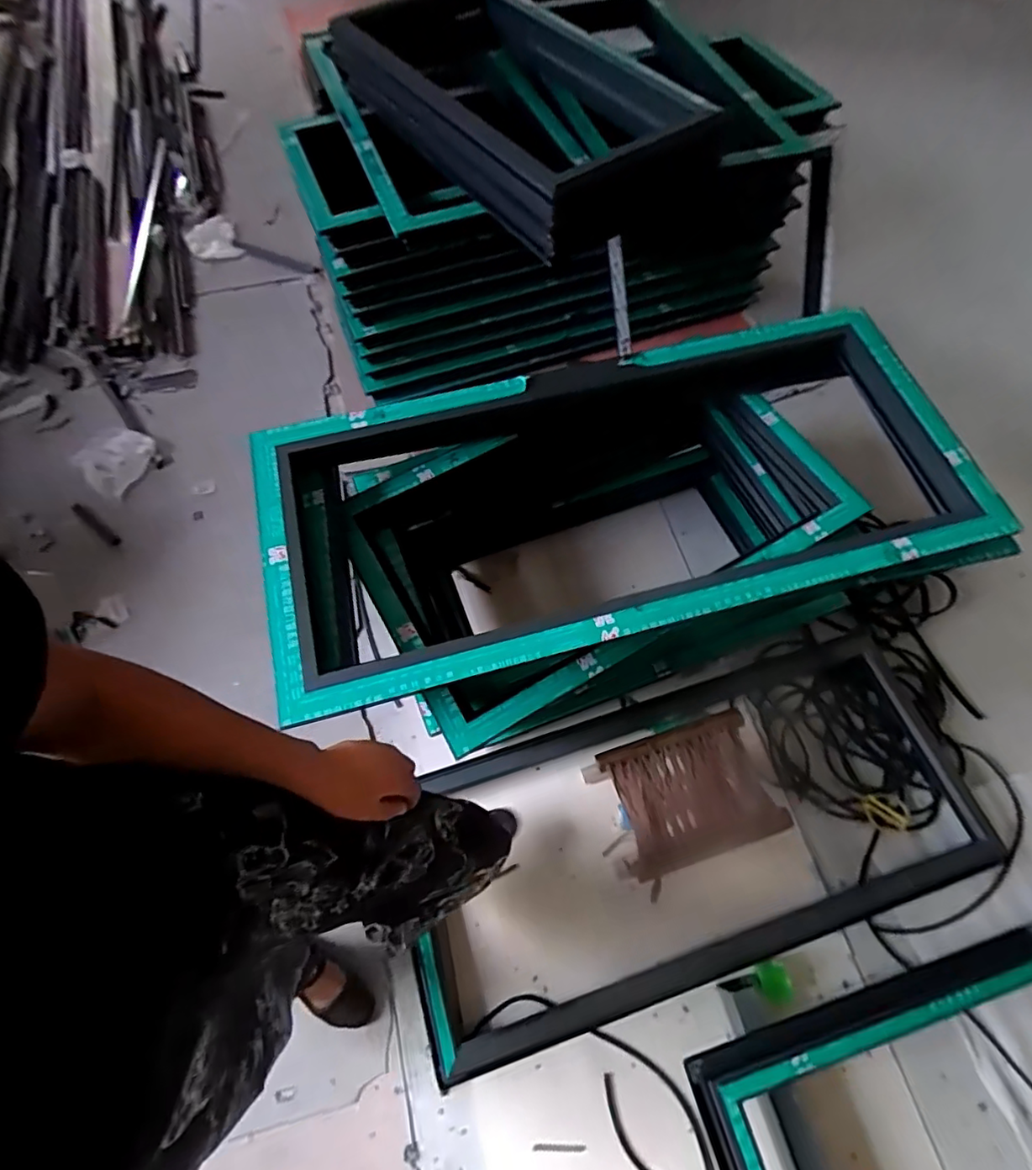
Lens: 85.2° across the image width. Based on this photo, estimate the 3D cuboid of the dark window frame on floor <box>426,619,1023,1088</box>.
[{"bbox_3d":[0.380,0.561,1.285,1.278,0.076,0.596,-16,61,-6],"label":"dark window frame on floor"}]

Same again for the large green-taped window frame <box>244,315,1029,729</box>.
[{"bbox_3d":[0.191,-0.163,1.100,1.302,0.177,0.572,-14,66,-6],"label":"large green-taped window frame"}]

